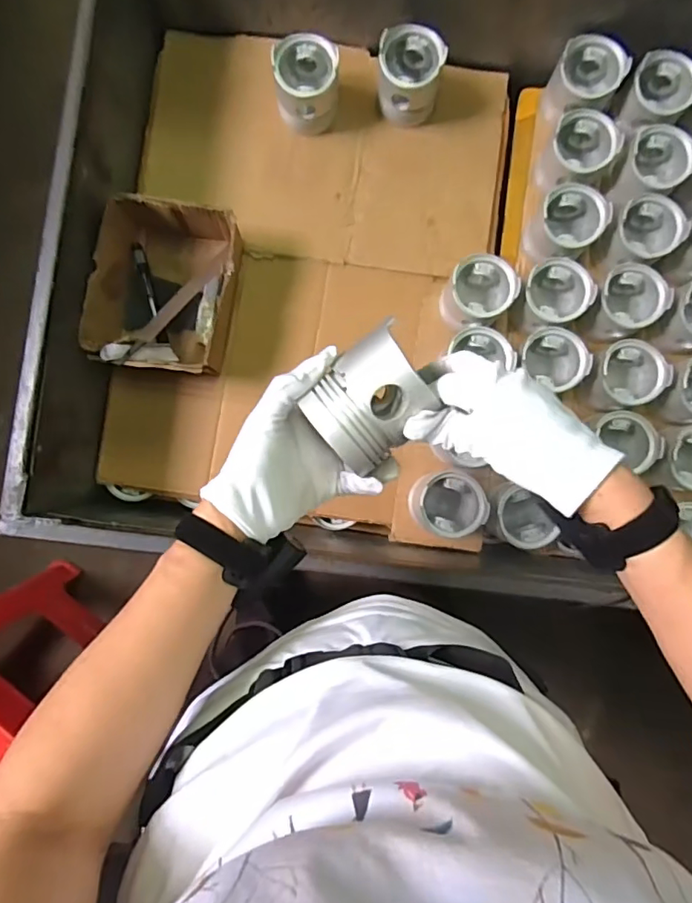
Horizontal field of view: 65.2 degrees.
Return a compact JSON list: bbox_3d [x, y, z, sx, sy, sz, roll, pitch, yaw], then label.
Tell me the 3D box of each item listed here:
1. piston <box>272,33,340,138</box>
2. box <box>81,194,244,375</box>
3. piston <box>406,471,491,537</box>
[{"bbox_3d":[-0.053,-0.499,0.745,0.086,0.091,0.087,0,88,-1],"label":"piston"},{"bbox_3d":[-0.244,-0.214,0.735,0.166,0.097,0.212,9,88,-1],"label":"box"},{"bbox_3d":[0.134,0.069,0.726,0.086,0.087,0.084,-16,88,-2],"label":"piston"}]

